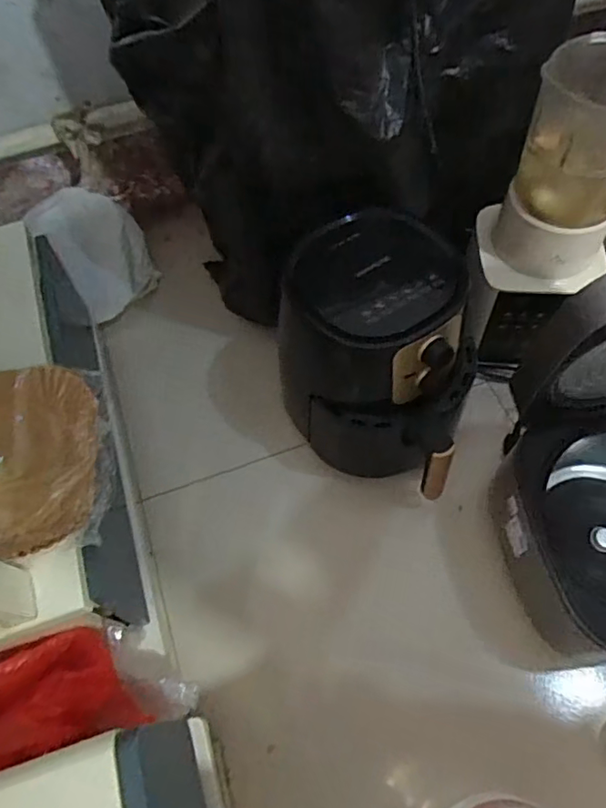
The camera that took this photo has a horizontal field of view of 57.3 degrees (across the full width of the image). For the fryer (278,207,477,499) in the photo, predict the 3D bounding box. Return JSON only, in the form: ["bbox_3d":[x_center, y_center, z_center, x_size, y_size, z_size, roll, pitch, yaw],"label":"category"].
[{"bbox_3d":[0.107,-0.074,0.767,0.262,0.254,0.258,18,64,12],"label":"fryer"}]

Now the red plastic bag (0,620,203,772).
[{"bbox_3d":[-0.253,0.309,0.588,0.272,0.105,0.124,4,56,-33],"label":"red plastic bag"}]

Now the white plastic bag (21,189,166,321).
[{"bbox_3d":[-0.369,-0.278,1.021,0.180,0.165,0.179,-41,67,-18],"label":"white plastic bag"}]

